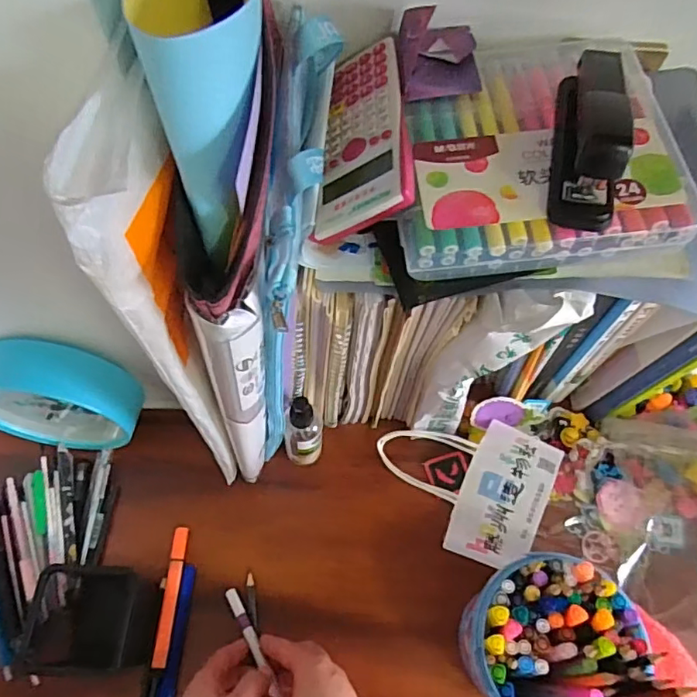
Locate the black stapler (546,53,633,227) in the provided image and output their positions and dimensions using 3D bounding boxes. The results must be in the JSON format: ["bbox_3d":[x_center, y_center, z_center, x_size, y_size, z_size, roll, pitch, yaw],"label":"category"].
[{"bbox_3d":[0.156,-0.140,0.345,0.039,0.062,0.114,12,63,5],"label":"black stapler"}]

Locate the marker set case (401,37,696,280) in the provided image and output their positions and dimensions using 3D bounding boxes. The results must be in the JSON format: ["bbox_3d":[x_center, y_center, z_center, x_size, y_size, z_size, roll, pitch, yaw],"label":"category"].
[{"bbox_3d":[0.126,-0.144,0.389,0.181,0.040,0.185,-2,63,-3],"label":"marker set case"}]

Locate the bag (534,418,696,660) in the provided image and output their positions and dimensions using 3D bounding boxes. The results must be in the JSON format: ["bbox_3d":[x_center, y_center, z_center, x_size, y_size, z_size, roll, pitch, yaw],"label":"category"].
[{"bbox_3d":[0.328,0.179,0.542,0.233,0.058,0.234,4,63,1],"label":"bag"}]

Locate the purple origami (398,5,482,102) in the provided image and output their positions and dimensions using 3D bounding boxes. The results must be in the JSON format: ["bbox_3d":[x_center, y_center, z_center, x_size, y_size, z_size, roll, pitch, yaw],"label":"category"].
[{"bbox_3d":[0.066,-0.218,0.392,0.057,0.044,0.069,0,63,-1],"label":"purple origami"}]

